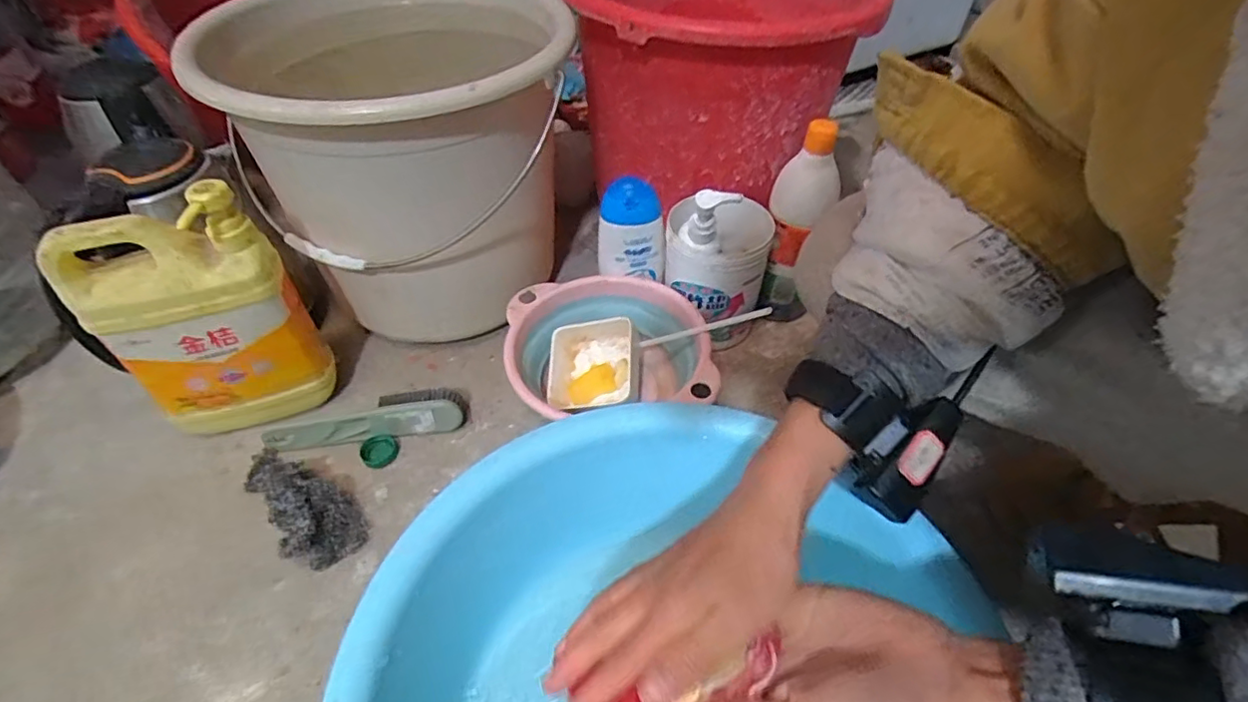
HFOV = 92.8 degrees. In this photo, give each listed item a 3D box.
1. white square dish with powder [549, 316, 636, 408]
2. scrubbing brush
[{"bbox_3d":[-0.033,0.012,0.585,0.091,0.032,0.080,-16,64,22],"label":"white square dish with powder"},{"bbox_3d":[-0.246,0.064,0.568,0.181,0.033,0.033,-8,48,-6],"label":"scrubbing brush"}]

